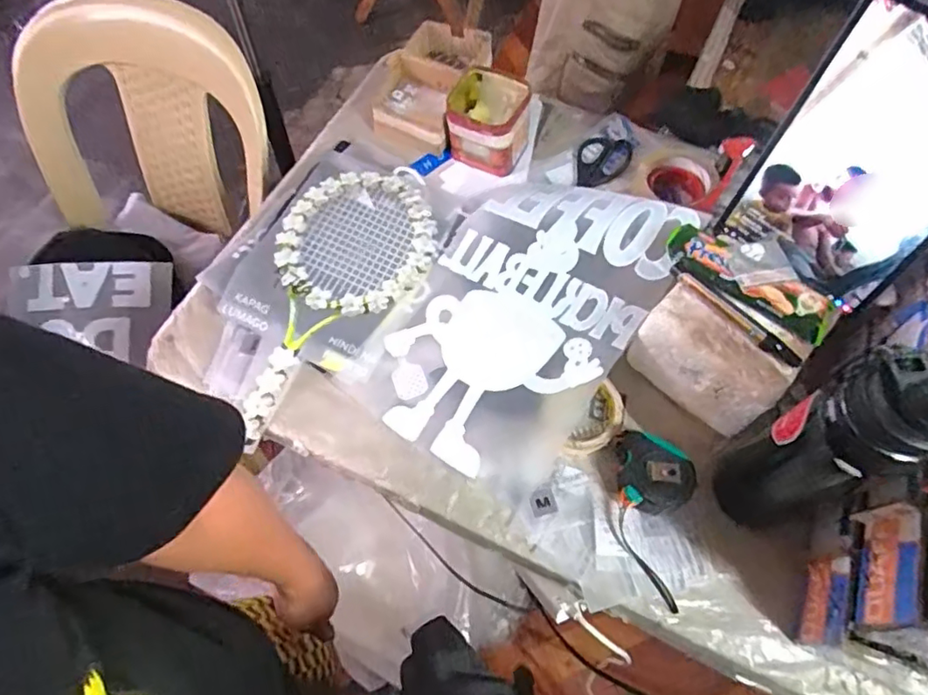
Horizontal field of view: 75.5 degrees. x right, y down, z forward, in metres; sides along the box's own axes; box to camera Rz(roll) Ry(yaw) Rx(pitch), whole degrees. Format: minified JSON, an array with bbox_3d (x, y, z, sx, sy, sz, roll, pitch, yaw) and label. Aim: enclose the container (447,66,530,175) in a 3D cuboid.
[{"bbox_3d":[0.029,-0.286,0.769,0.101,0.092,0.090,13,64,4],"label":"container"}]

